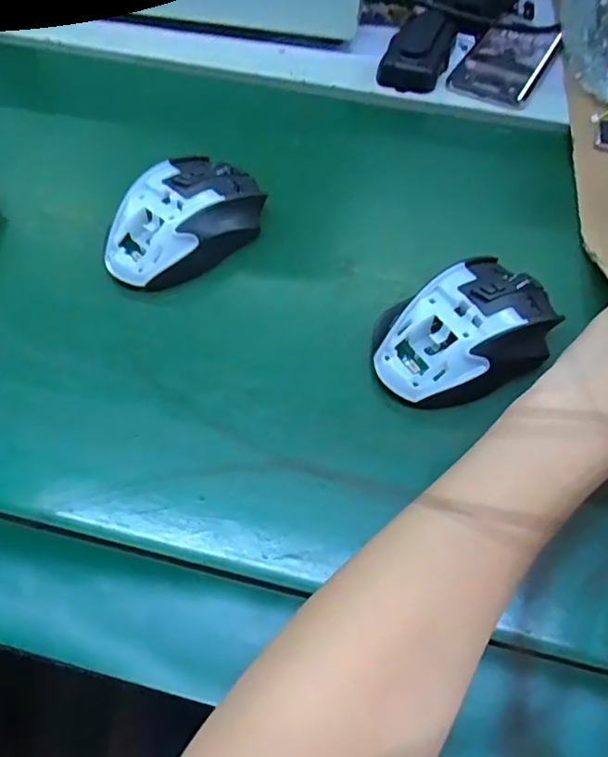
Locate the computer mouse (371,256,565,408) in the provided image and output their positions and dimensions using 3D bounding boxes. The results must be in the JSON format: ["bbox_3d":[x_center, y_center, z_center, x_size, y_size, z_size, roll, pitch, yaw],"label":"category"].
[{"bbox_3d":[0.097,-0.030,0.334,0.115,0.036,0.071,-27,62,-19],"label":"computer mouse"}]

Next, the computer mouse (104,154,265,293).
[{"bbox_3d":[-0.077,-0.108,0.378,0.068,0.034,0.117,39,63,20],"label":"computer mouse"}]

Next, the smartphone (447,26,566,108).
[{"bbox_3d":[0.178,-0.278,0.513,0.069,0.014,0.132,25,59,13],"label":"smartphone"}]

